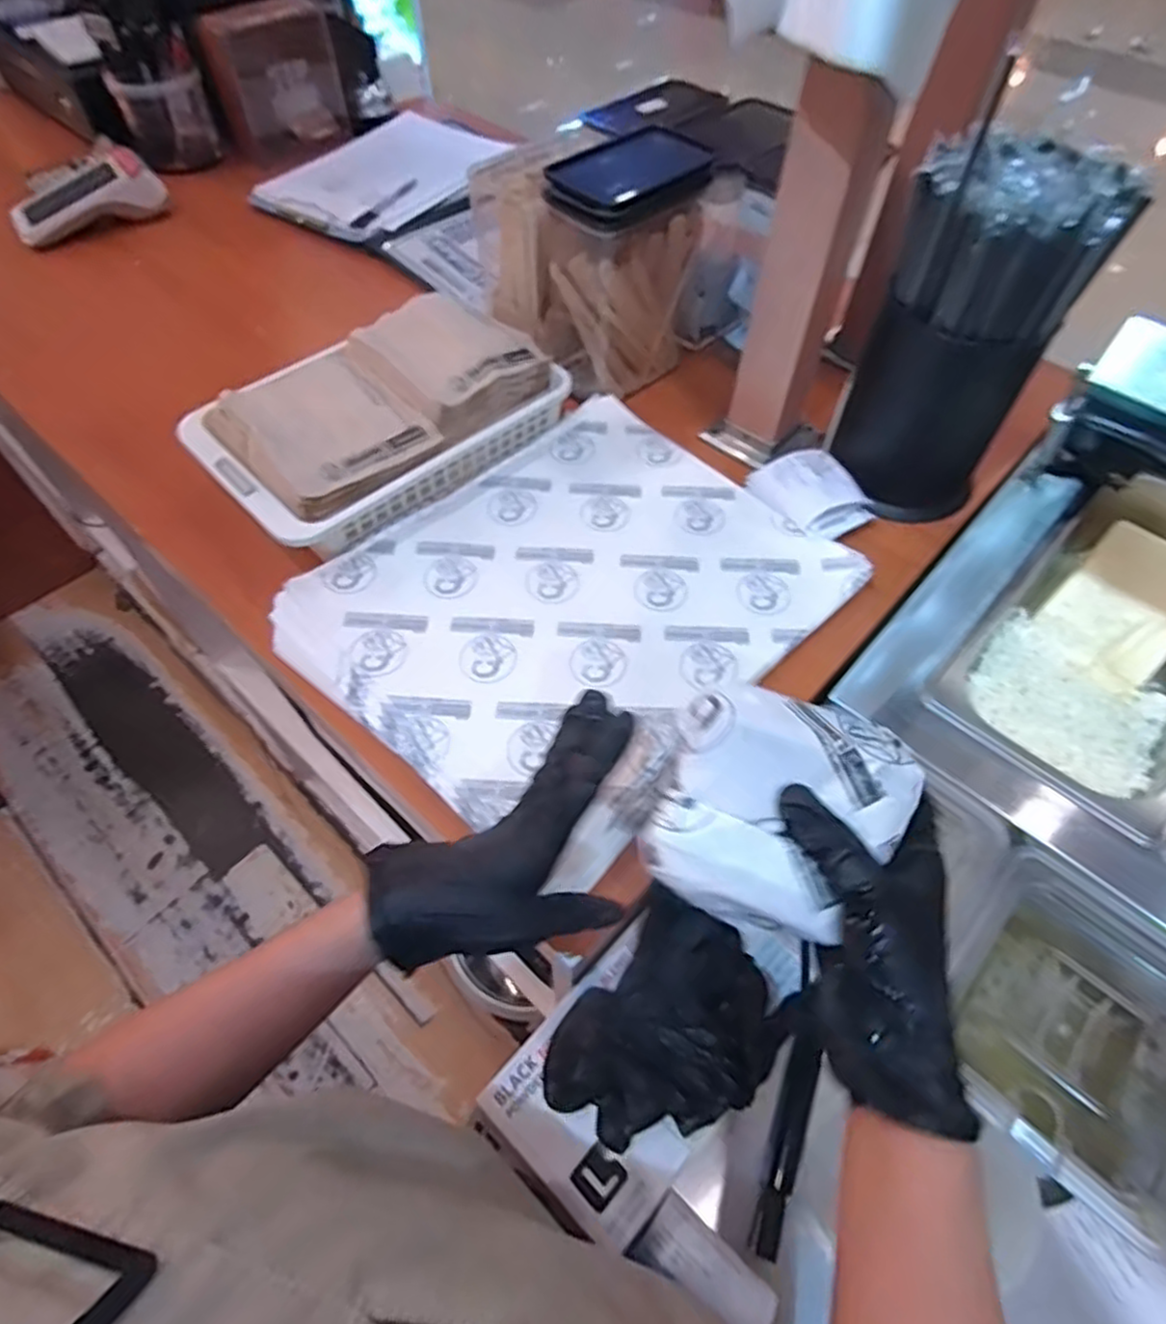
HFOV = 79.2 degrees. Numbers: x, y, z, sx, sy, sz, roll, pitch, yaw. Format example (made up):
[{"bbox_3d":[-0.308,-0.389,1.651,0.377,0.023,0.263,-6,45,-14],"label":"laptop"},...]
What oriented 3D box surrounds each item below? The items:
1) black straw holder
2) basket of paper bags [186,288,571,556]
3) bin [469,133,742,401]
[{"bbox_3d":[0.275,-0.239,0.533,0.124,0.229,0.124,0,56,0],"label":"black straw holder"},{"bbox_3d":[-0.176,-0.217,0.614,0.288,0.068,0.180,-37,64,-22],"label":"basket of paper bags"},{"bbox_3d":[0.030,-0.398,0.679,0.223,0.166,0.170,-36,64,-21],"label":"bin"}]

